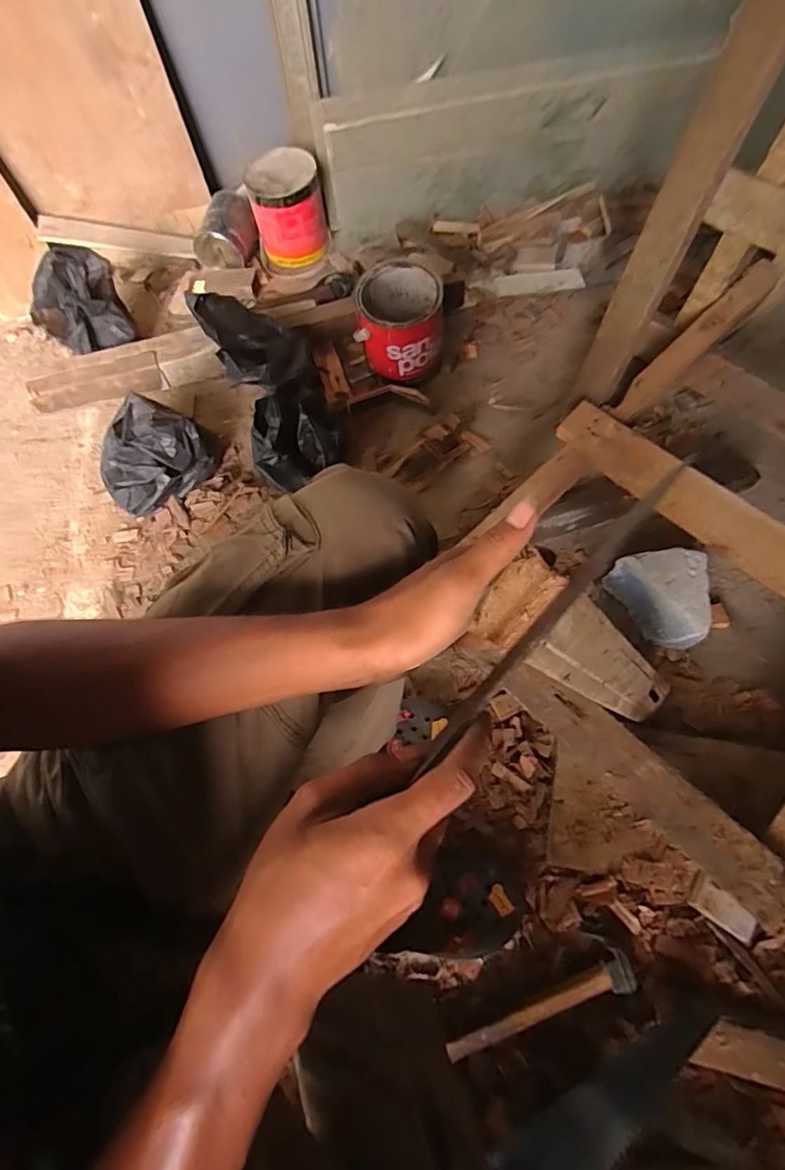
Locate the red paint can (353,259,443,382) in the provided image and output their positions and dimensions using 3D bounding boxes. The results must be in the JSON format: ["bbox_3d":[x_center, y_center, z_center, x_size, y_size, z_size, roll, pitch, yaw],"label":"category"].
[{"bbox_3d":[0.013,-0.470,0.968,0.152,0.150,0.149,-9,65,-1],"label":"red paint can"}]

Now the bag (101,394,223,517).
[{"bbox_3d":[-0.412,-0.232,0.911,0.203,0.107,0.140,-39,69,-14],"label":"bag"}]

